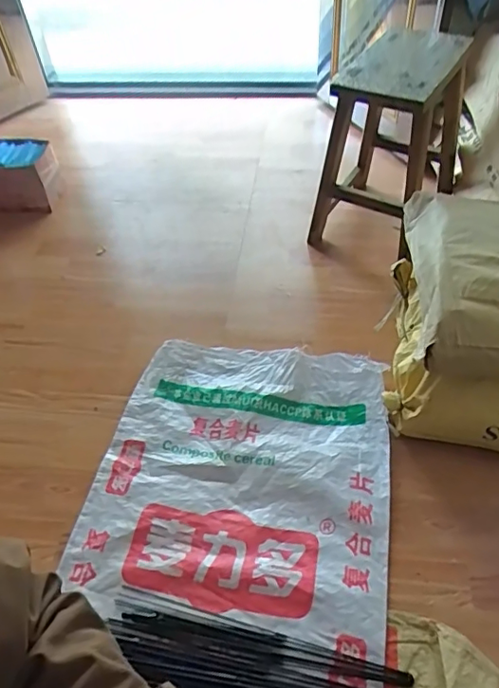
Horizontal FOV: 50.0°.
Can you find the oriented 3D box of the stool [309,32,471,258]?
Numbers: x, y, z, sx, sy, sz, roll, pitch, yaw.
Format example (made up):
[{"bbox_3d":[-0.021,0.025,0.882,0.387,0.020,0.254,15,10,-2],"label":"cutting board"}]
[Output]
[{"bbox_3d":[0.390,-0.540,1.501,0.306,0.514,0.492,25,56,24],"label":"stool"}]

